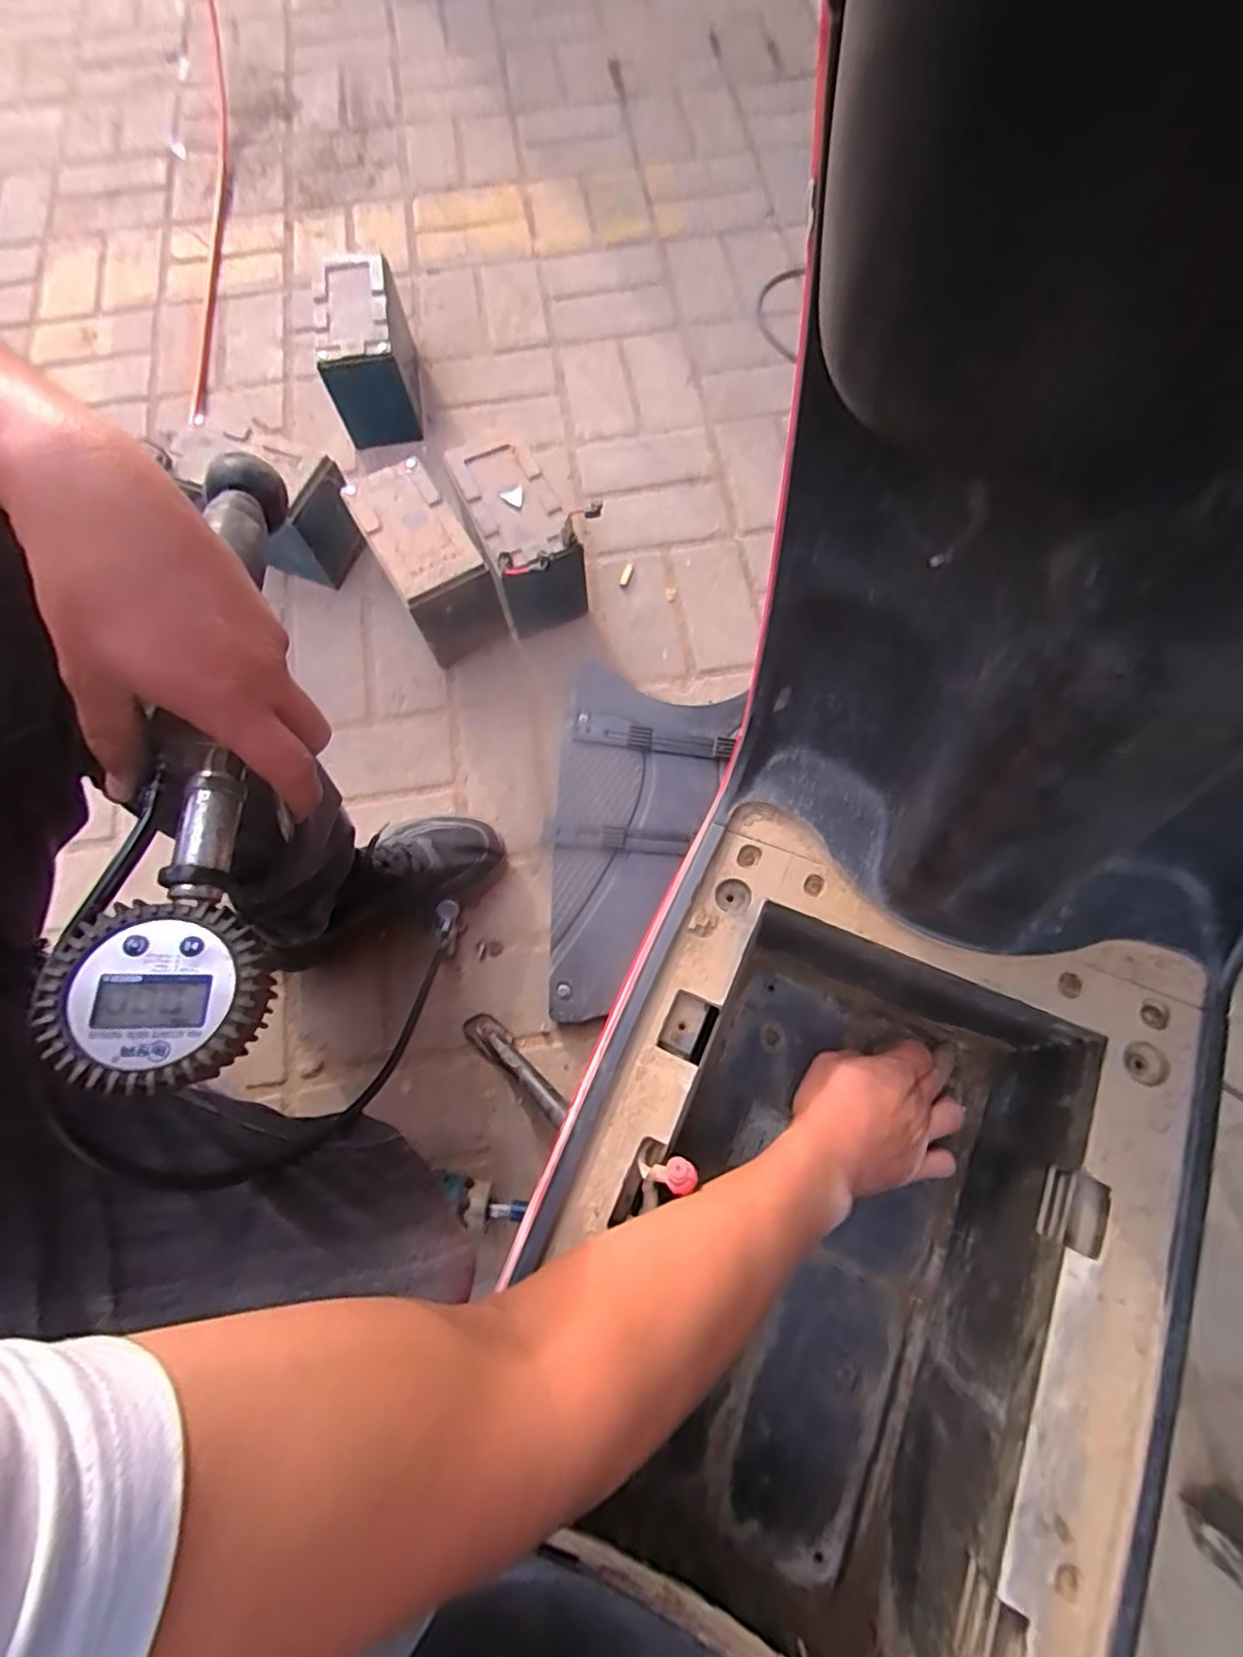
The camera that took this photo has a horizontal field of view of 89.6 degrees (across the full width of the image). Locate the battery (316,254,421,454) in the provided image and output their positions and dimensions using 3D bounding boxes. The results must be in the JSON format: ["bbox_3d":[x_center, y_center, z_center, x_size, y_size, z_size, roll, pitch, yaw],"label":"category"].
[{"bbox_3d":[-0.350,-0.660,0.874,0.103,0.127,0.200,-9,73,-1],"label":"battery"}]

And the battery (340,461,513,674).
[{"bbox_3d":[-0.232,-0.320,0.758,0.100,0.129,0.188,-31,75,-7],"label":"battery"}]

